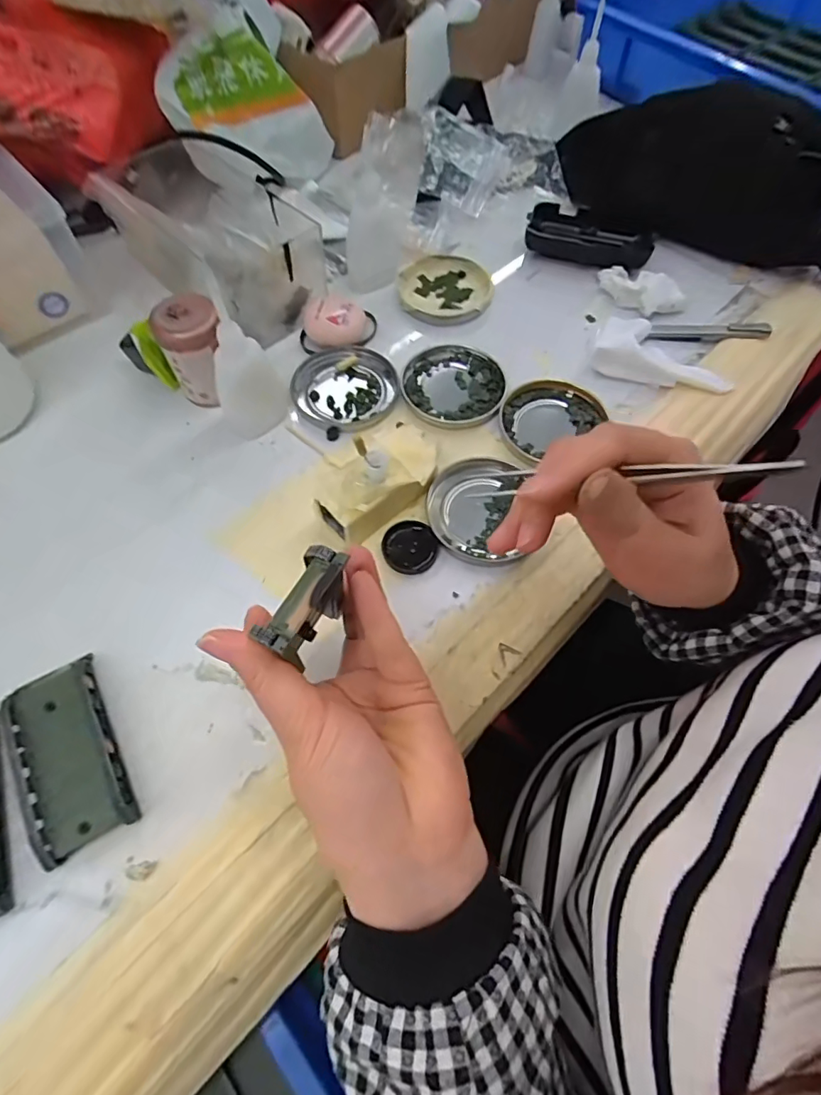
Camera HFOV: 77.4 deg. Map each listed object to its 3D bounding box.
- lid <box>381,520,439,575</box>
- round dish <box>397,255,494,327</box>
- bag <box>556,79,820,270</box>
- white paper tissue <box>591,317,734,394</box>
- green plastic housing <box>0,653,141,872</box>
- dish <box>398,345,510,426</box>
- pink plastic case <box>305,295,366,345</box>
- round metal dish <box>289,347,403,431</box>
[{"bbox_3d":[0.000,0.000,0.329,0.035,0.006,0.035,1,64,-1],"label":"lid"},{"bbox_3d":[0.029,-0.226,0.446,0.078,0.017,0.077,1,64,-1],"label":"round dish"},{"bbox_3d":[0.290,-0.350,0.461,0.288,0.090,0.140,17,64,7],"label":"bag"},{"bbox_3d":[0.195,-0.150,0.394,0.104,0.022,0.041,18,64,7],"label":"white paper tissue"},{"bbox_3d":[-0.179,0.107,0.266,0.046,0.016,0.093,-27,67,-14],"label":"green plastic housing"},{"bbox_3d":[0.032,-0.125,0.394,0.077,0.008,0.077,13,64,5],"label":"dish"},{"bbox_3d":[-0.061,-0.180,0.410,0.047,0.022,0.040,9,64,3],"label":"pink plastic case"},{"bbox_3d":[-0.050,-0.122,0.394,0.077,0.012,0.075,1,64,-1],"label":"round metal dish"}]

